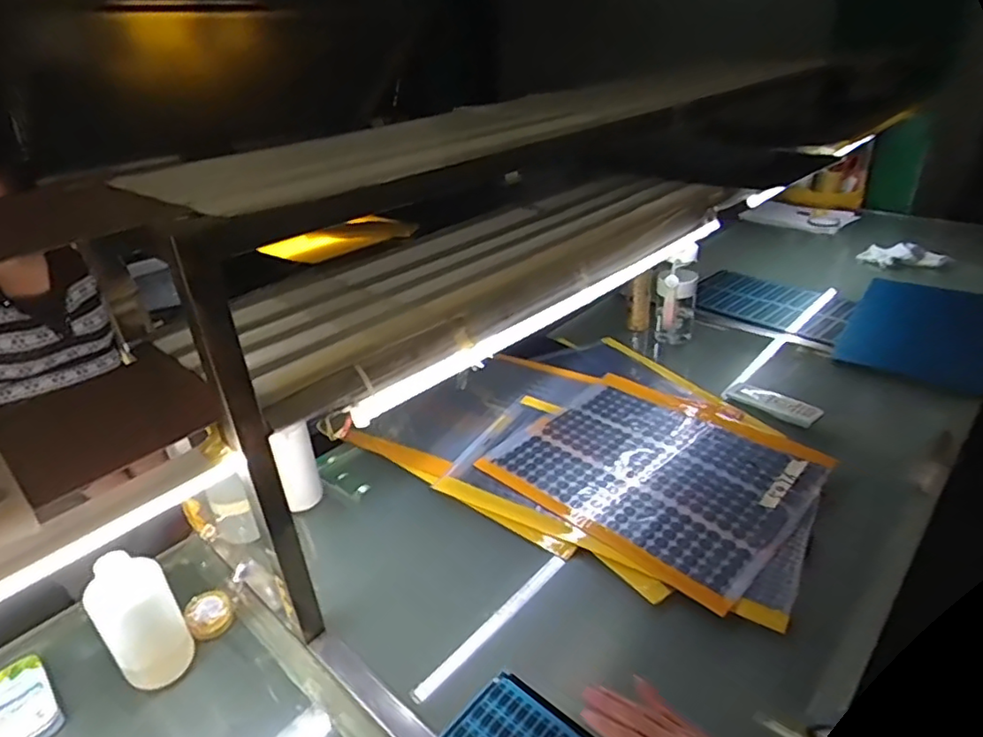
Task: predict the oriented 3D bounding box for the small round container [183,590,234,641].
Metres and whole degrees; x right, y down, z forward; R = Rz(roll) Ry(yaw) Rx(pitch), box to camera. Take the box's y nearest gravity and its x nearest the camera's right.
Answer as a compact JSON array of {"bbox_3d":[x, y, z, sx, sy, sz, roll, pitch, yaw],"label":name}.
[{"bbox_3d":[-0.347,0.305,0.759,0.050,0.033,0.049,-3,30,2],"label":"small round container"}]

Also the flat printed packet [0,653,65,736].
[{"bbox_3d":[-0.517,0.368,0.673,0.117,0.020,0.061,23,39,38],"label":"flat printed packet"}]

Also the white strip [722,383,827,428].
[{"bbox_3d":[0.497,0.056,1.092,0.047,0.028,0.163,-25,38,-36],"label":"white strip"}]

